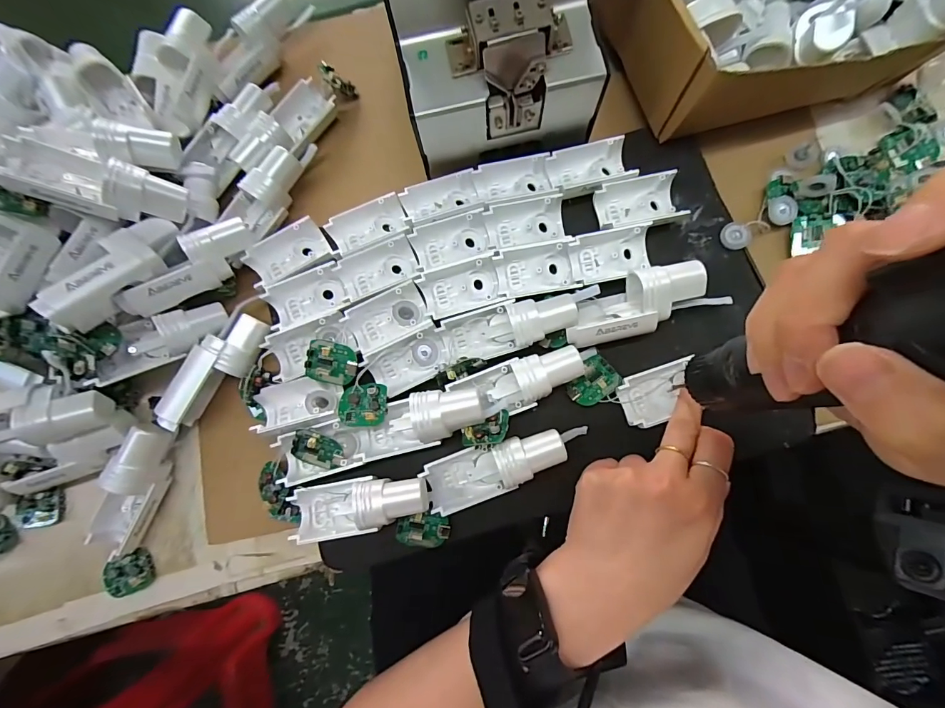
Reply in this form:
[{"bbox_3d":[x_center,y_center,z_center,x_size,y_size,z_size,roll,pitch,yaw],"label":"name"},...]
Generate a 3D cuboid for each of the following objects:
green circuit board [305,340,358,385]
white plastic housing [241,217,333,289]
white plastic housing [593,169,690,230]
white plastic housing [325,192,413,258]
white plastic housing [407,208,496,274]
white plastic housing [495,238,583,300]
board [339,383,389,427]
[{"bbox_3d":[-0.095,0.006,0.278,0.034,0.007,0.028,7,99,1],"label":"green circuit board"},{"bbox_3d":[-0.136,-0.072,0.302,0.056,0.016,0.033,-31,81,-2],"label":"white plastic housing"},{"bbox_3d":[0.119,-0.107,0.295,0.056,0.022,0.037,-12,81,1],"label":"white plastic housing"},{"bbox_3d":[-0.076,-0.093,0.302,0.058,0.018,0.036,-21,81,-1],"label":"white plastic housing"},{"bbox_3d":[-0.015,-0.080,0.297,0.056,0.017,0.040,-15,81,0],"label":"white plastic housing"},{"bbox_3d":[0.046,-0.058,0.290,0.054,0.017,0.038,-10,81,1],"label":"white plastic housing"},{"bbox_3d":[-0.073,0.034,0.273,0.032,0.006,0.027,-7,70,8],"label":"board"}]

